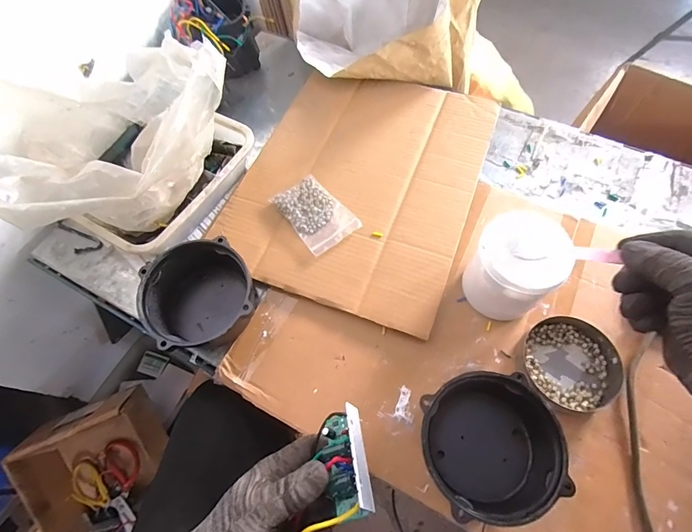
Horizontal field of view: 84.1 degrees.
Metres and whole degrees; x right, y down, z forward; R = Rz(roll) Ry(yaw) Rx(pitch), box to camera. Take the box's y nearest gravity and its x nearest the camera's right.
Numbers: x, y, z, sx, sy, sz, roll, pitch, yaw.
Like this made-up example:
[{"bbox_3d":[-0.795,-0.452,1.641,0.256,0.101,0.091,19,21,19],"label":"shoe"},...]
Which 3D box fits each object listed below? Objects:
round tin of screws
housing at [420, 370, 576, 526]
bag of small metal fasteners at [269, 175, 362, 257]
[{"bbox_3d":[0.263,0.113,0.449,0.099,0.022,0.104,-1,62,3],"label":"round tin of screws"},{"bbox_3d":[0.139,0.179,0.386,0.121,0.077,0.122,-1,62,3],"label":"housing"},{"bbox_3d":[-0.044,-0.077,0.547,0.078,0.008,0.116,-35,66,-14],"label":"bag of small metal fasteners"}]

